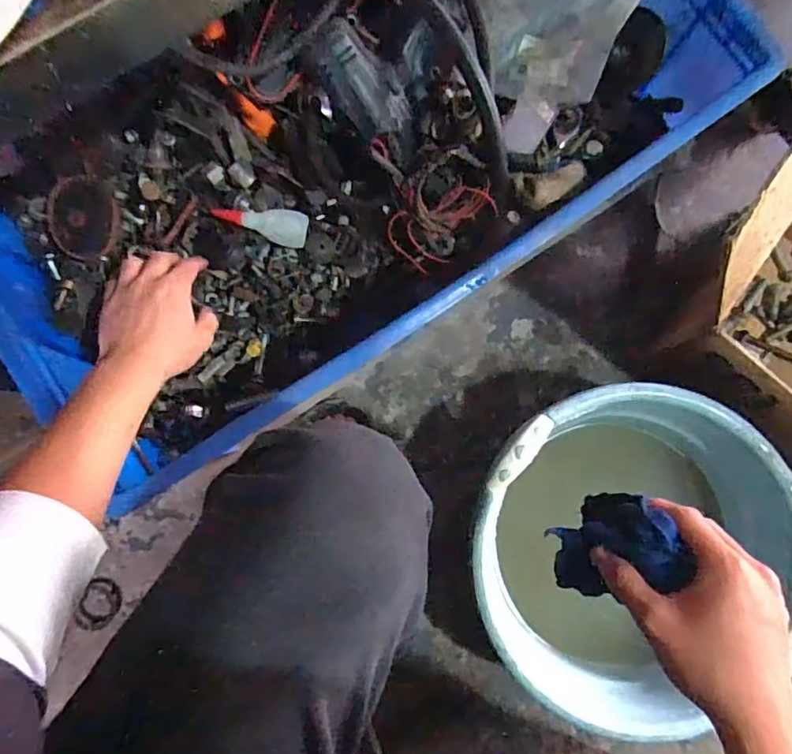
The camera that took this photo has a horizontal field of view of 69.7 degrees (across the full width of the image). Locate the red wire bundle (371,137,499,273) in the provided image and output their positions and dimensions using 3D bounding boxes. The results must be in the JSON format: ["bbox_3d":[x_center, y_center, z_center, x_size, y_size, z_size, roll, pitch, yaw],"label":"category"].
[{"bbox_3d":[0.036,-0.157,0.505,0.091,0.031,0.116,-22,122,-14],"label":"red wire bundle"}]

